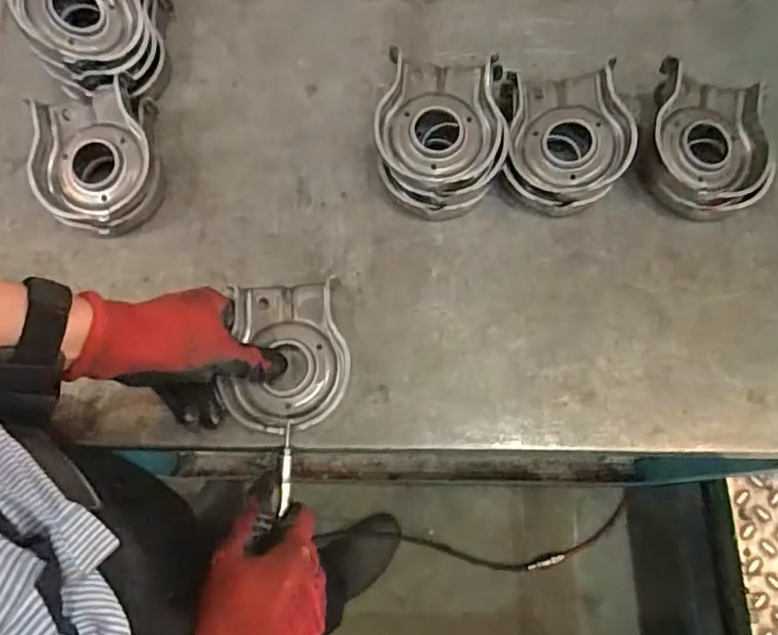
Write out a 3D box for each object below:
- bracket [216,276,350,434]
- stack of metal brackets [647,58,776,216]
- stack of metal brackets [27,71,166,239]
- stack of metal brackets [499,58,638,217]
[{"bbox_3d":[-0.081,0.029,0.470,0.095,0.024,0.122,-1,71,1],"label":"bracket"},{"bbox_3d":[0.279,-0.152,0.511,0.110,0.046,0.127,17,72,7],"label":"stack of metal brackets"},{"bbox_3d":[-0.260,-0.140,0.522,0.100,0.053,0.125,-9,71,-2],"label":"stack of metal brackets"},{"bbox_3d":[0.154,-0.162,0.520,0.108,0.050,0.136,0,71,1],"label":"stack of metal brackets"}]

